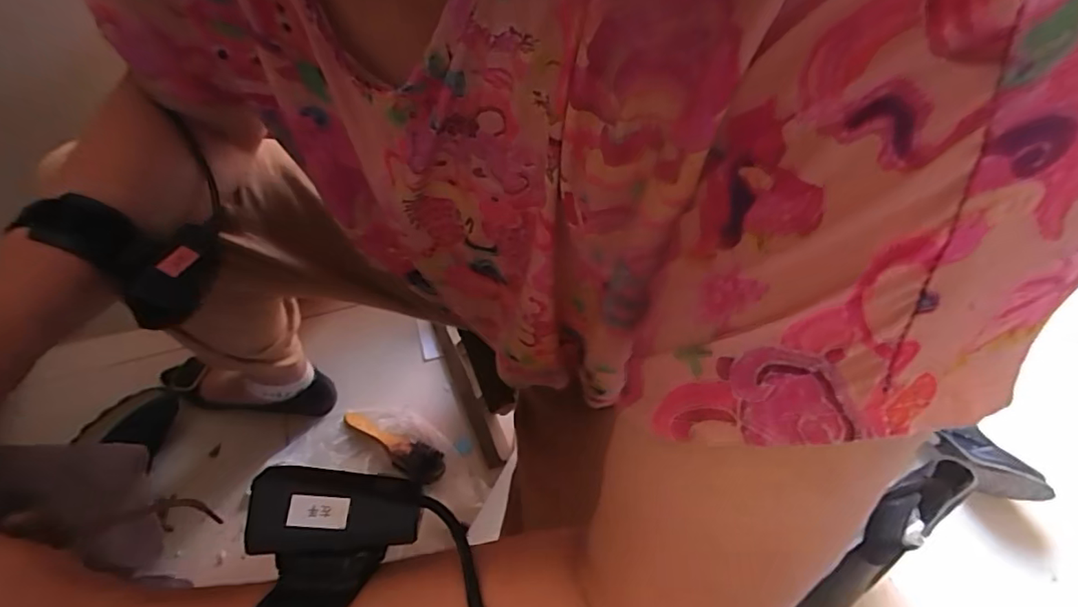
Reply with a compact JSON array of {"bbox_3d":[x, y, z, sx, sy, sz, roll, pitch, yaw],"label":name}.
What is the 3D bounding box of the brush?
[{"bbox_3d":[-0.214,0.205,0.780,0.171,0.029,0.053,24,58,14],"label":"brush"}]

